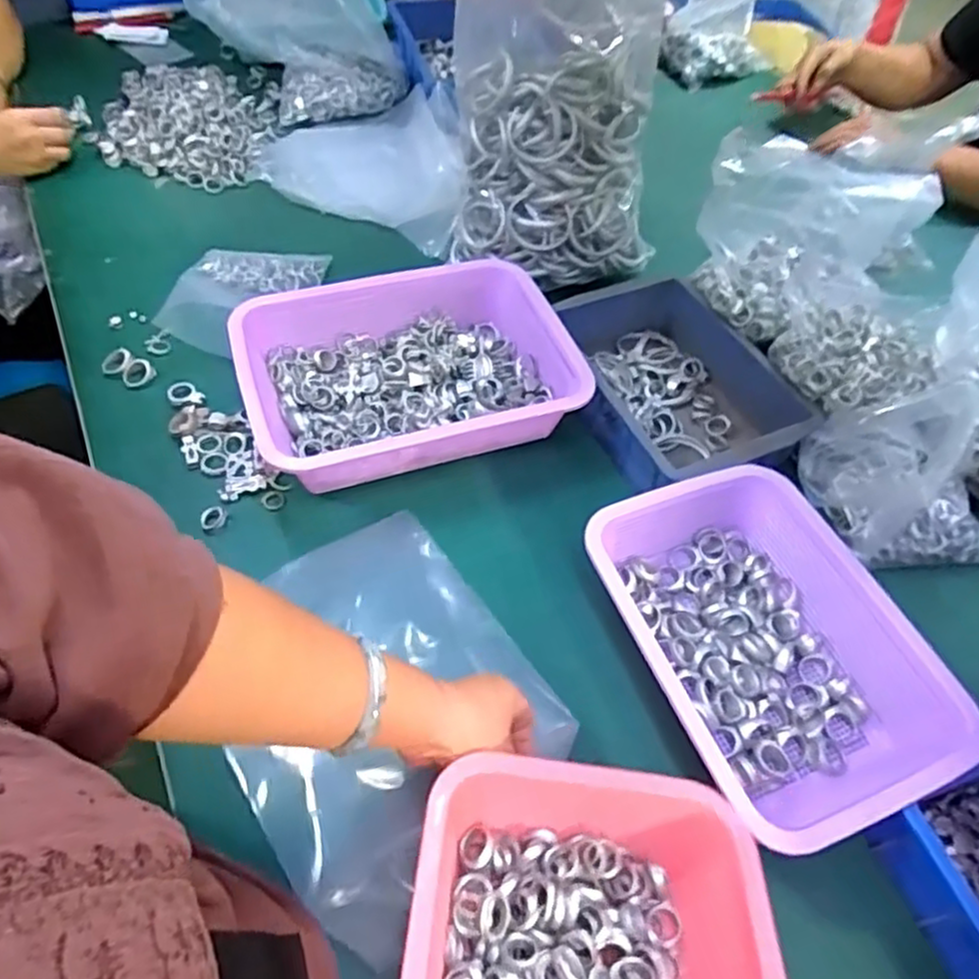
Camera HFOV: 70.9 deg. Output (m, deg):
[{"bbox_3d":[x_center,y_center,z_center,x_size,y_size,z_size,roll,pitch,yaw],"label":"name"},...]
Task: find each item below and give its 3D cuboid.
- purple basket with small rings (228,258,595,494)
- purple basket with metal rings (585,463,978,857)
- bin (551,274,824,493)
[{"bbox_3d":[-0.073,-0.113,0.666,0.301,0.071,0.221,-15,56,-13],"label":"purple basket with small rings"},{"bbox_3d":[0.211,0.114,0.530,0.191,0.067,0.268,-17,57,-14],"label":"purple basket with metal rings"},{"bbox_3d":[0.191,-0.106,0.699,0.209,0.072,0.250,-19,57,-16],"label":"bin"}]

